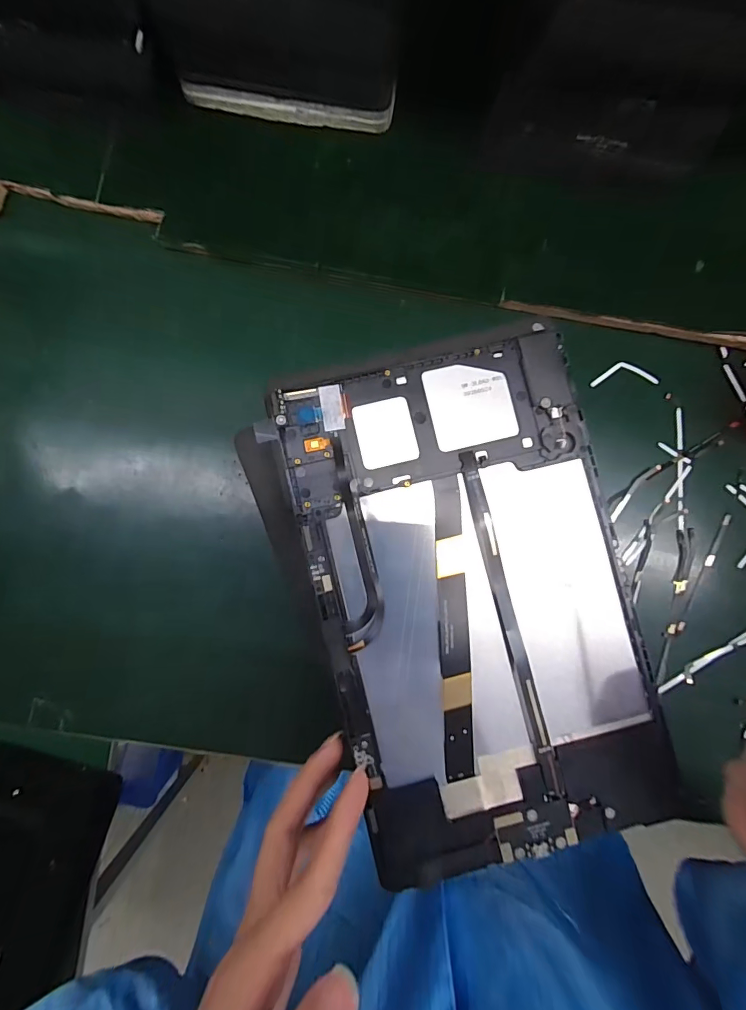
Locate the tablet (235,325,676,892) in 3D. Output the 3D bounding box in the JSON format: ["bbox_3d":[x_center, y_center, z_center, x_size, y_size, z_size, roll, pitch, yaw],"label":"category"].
[{"bbox_3d":[0.038,0.045,0.205,0.166,0.008,0.238,-14,88,-2],"label":"tablet"}]

